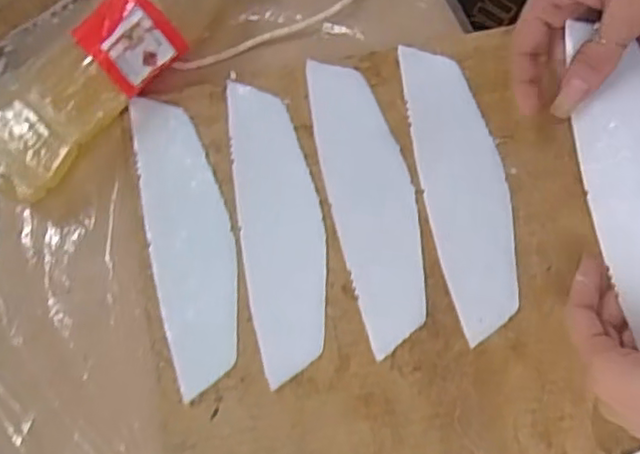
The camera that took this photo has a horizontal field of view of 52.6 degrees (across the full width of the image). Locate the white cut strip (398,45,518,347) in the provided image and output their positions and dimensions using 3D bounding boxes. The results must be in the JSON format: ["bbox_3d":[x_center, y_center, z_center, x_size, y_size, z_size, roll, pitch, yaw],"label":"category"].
[{"bbox_3d":[0.087,-0.026,0.394,0.048,0.004,0.178,-11,79,2],"label":"white cut strip"}]

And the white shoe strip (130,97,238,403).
[{"bbox_3d":[-0.079,0.005,0.389,0.049,0.005,0.176,-12,77,-2],"label":"white shoe strip"}]

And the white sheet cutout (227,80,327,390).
[{"bbox_3d":[-0.024,-0.001,0.390,0.049,0.004,0.175,-7,79,0],"label":"white sheet cutout"}]

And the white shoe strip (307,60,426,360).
[{"bbox_3d":[0.031,-0.019,0.392,0.049,0.004,0.176,-13,77,-2],"label":"white shoe strip"}]

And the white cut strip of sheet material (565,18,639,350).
[{"bbox_3d":[0.168,-0.027,0.344,0.050,0.005,0.168,-13,82,27],"label":"white cut strip of sheet material"}]

